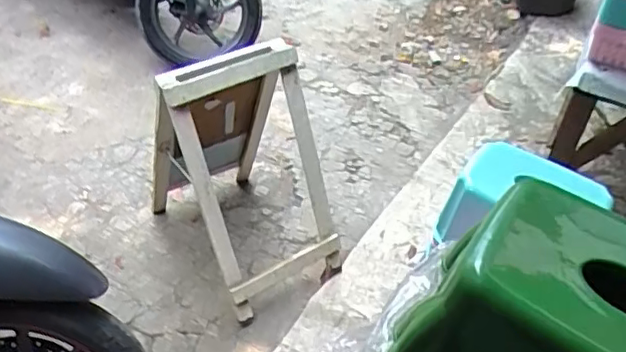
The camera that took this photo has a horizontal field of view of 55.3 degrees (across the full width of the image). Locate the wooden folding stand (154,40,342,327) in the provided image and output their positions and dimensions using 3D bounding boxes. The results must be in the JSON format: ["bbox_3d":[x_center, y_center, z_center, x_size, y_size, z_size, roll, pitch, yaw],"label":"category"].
[{"bbox_3d":[-0.177,-0.038,1.468,0.347,0.581,0.451,-28,51,-29],"label":"wooden folding stand"}]

